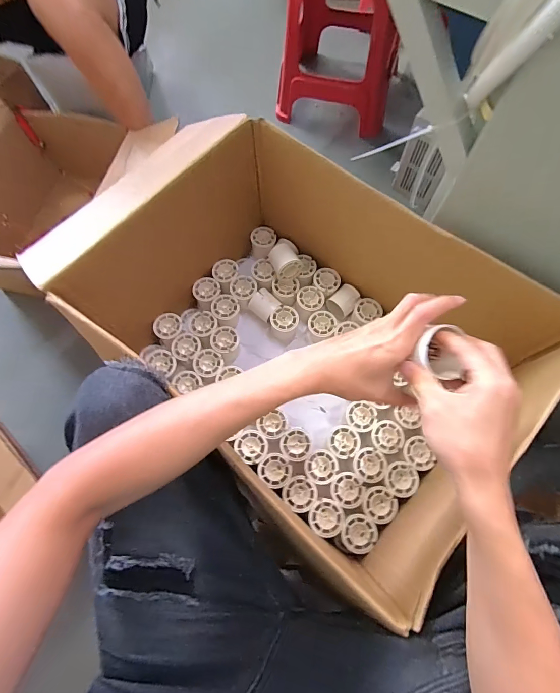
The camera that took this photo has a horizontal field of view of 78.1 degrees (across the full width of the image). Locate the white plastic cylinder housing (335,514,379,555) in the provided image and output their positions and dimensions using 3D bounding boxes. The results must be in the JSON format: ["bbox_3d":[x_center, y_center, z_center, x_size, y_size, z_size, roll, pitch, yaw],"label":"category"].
[{"bbox_3d":[0.126,0.303,0.561,0.057,0.032,0.058,0,71,1],"label":"white plastic cylinder housing"}]

